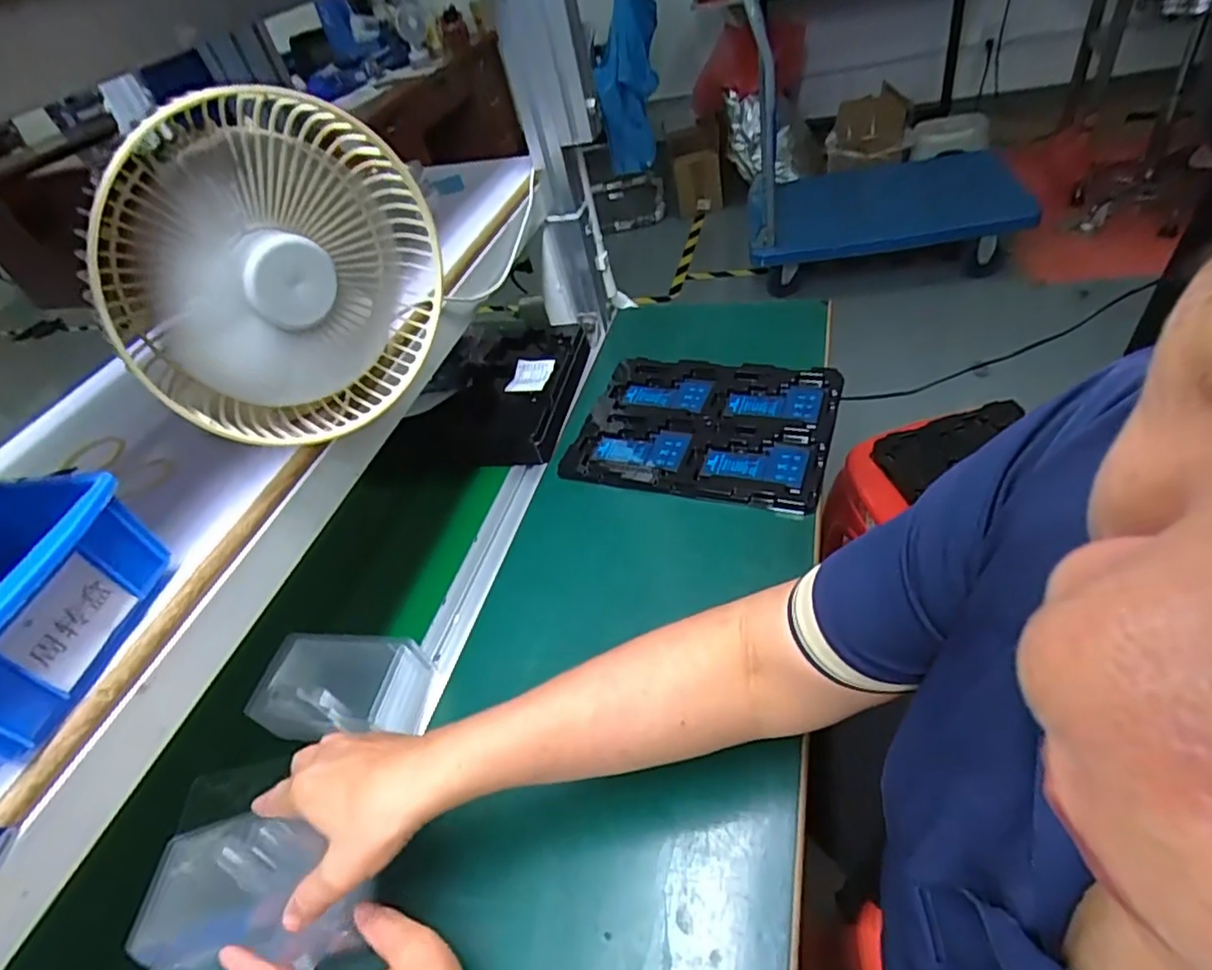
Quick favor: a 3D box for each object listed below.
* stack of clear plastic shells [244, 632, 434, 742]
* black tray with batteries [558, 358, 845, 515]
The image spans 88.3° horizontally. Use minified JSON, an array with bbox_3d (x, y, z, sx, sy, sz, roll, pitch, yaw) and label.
[{"bbox_3d":[-0.224,0.172,0.526,0.134,0.050,0.079,-2,46,10],"label":"stack of clear plastic shells"},{"bbox_3d":[0.107,-0.074,0.709,0.285,0.037,0.220,7,48,23],"label":"black tray with batteries"}]

